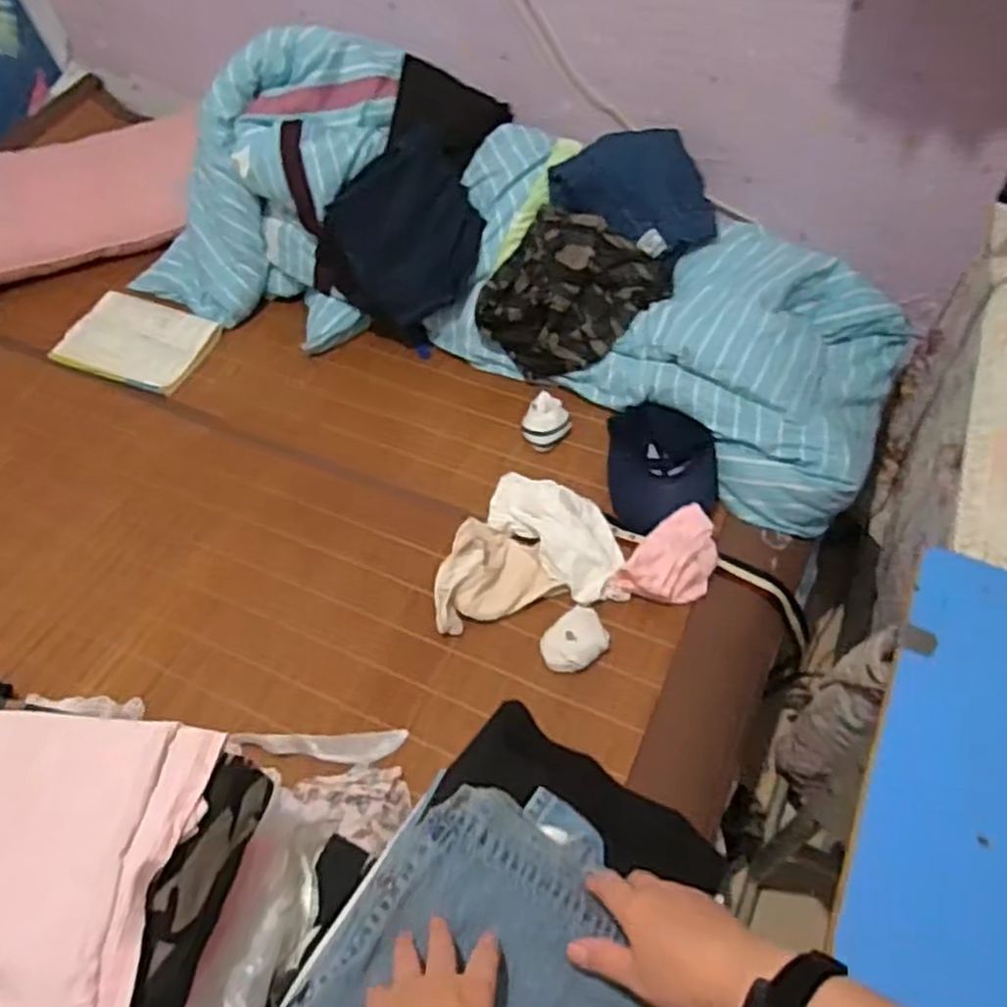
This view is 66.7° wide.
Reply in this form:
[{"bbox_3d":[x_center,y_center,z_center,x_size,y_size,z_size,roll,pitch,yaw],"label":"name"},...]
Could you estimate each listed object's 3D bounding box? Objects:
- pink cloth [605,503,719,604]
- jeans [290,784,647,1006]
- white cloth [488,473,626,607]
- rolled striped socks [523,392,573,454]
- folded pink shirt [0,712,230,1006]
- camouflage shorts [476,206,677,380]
[{"bbox_3d":[0.247,0.081,1.101,0.106,0.063,0.186,33,61,23],"label":"pink cloth"},{"bbox_3d":[0.004,0.312,0.513,0.213,0.040,0.245,29,50,27],"label":"jeans"},{"bbox_3d":[0.080,0.034,1.147,0.132,0.041,0.249,-38,62,-24],"label":"white cloth"},{"bbox_3d":[0.071,-0.136,1.268,0.080,0.040,0.091,20,57,15],"label":"rolled striped socks"},{"bbox_3d":[-0.411,0.296,0.643,0.274,0.025,0.244,5,54,5],"label":"folded pink shirt"},{"bbox_3d":[0.119,-0.343,1.310,0.265,0.212,0.217,25,58,18],"label":"camouflage shorts"}]

